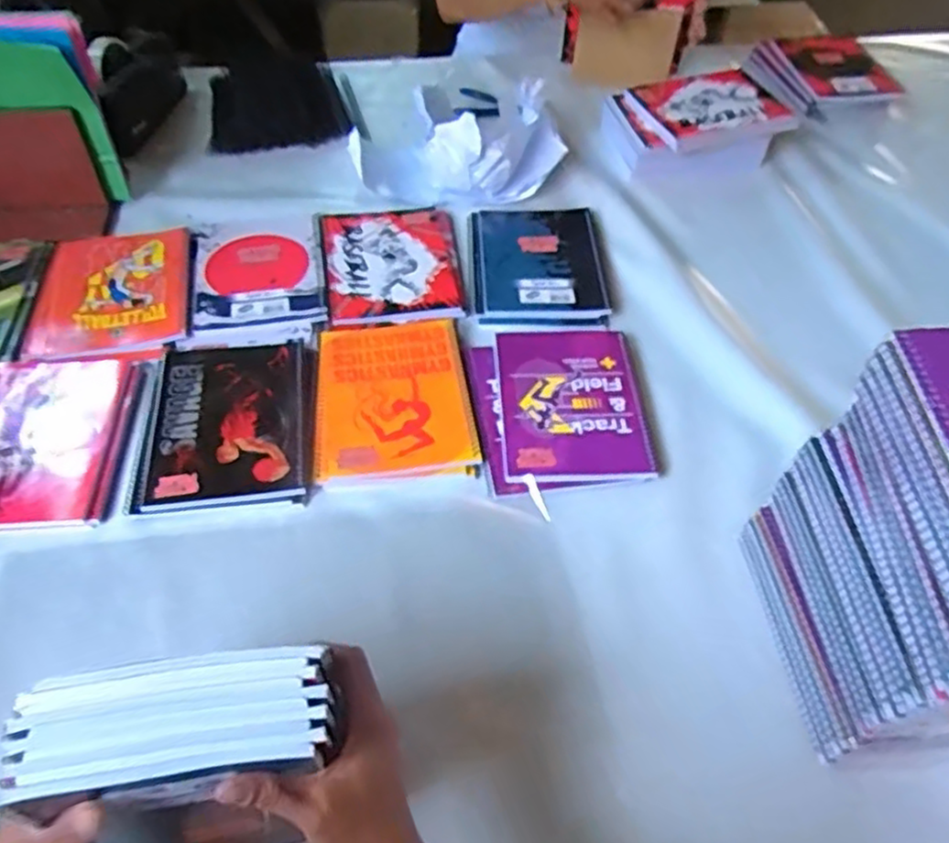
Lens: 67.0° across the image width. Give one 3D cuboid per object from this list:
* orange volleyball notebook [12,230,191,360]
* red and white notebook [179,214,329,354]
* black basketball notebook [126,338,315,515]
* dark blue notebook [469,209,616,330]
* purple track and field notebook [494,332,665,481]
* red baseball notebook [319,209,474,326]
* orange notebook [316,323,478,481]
[{"bbox_3d":[-0.415,-0.145,0.811,0.178,0.013,0.180,-11,54,-11],"label":"orange volleyball notebook"},{"bbox_3d":[-0.255,-0.171,0.838,0.149,0.011,0.212,-6,52,-7],"label":"red and white notebook"},{"bbox_3d":[-0.249,-0.002,0.708,0.170,0.012,0.199,-8,52,-8],"label":"black basketball notebook"},{"bbox_3d":[0.077,-0.199,0.879,0.156,0.015,0.228,-1,52,-3],"label":"dark blue notebook"},{"bbox_3d":[0.100,-0.022,0.744,0.148,0.011,0.199,-1,52,-3],"label":"purple track and field notebook"},{"bbox_3d":[-0.099,-0.194,0.865,0.161,0.008,0.201,-6,52,-7],"label":"red baseball notebook"},{"bbox_3d":[-0.085,-0.025,0.739,0.155,0.015,0.201,-5,52,-6],"label":"orange notebook"}]

